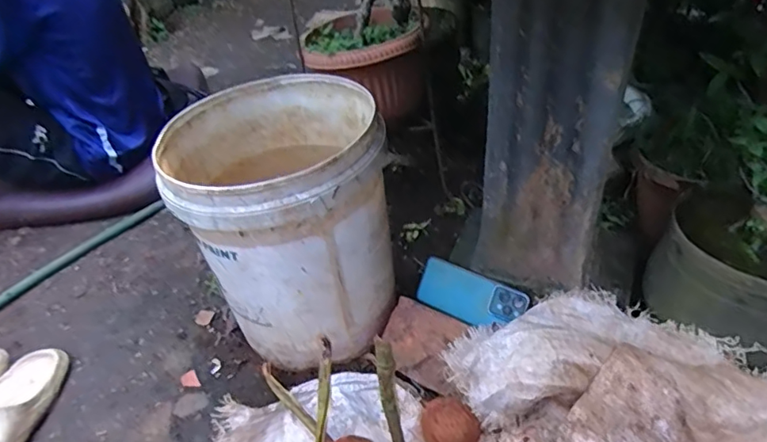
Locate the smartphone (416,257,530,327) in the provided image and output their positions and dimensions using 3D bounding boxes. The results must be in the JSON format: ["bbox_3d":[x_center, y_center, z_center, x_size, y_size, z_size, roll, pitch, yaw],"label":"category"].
[{"bbox_3d":[0.130,0.115,0.832,0.167,0.014,0.075,22,90,30],"label":"smartphone"}]

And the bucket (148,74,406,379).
[{"bbox_3d":[-0.144,-0.002,0.838,0.284,0.332,0.302,-12,39,-7],"label":"bucket"}]

